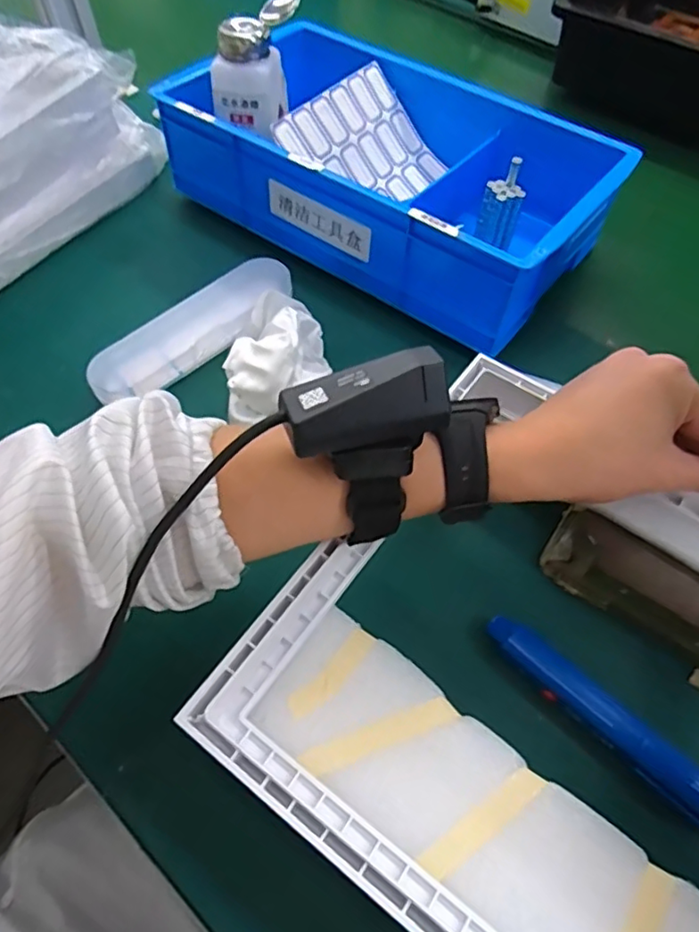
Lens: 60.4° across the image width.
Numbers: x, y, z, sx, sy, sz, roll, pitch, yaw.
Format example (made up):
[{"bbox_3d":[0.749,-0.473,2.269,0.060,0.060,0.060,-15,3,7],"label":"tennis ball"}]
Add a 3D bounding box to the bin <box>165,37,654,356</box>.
[{"bbox_3d":[0.037,-0.254,0.499,0.342,0.077,0.213,31,64,18],"label":"bin"}]

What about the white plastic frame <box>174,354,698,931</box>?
[{"bbox_3d":[0.137,0.101,0.293,0.318,0.033,0.294,32,64,18],"label":"white plastic frame"}]

